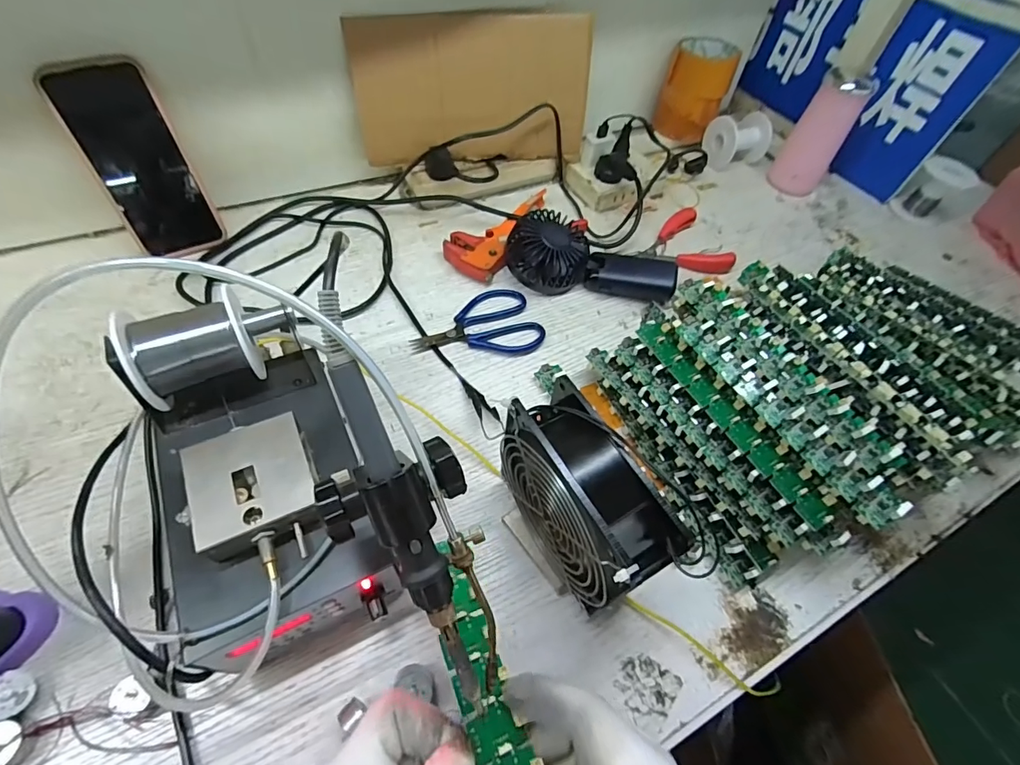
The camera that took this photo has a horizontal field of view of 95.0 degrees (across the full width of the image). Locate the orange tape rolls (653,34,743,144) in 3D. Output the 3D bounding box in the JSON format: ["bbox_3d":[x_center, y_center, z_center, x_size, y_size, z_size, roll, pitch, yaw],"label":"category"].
[{"bbox_3d":[0.262,-0.418,0.670,0.085,0.105,0.093,19,56,8],"label":"orange tape rolls"}]

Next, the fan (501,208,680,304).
[{"bbox_3d":[0.088,-0.136,0.509,0.182,0.056,0.087,9,56,1],"label":"fan"}]

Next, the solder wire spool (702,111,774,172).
[{"bbox_3d":[0.321,-0.342,0.663,0.076,0.061,0.068,-10,58,-12],"label":"solder wire spool"}]

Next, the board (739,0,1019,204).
[{"bbox_3d":[0.459,-0.425,0.622,0.020,0.250,0.301,-24,62,-20],"label":"board"}]

